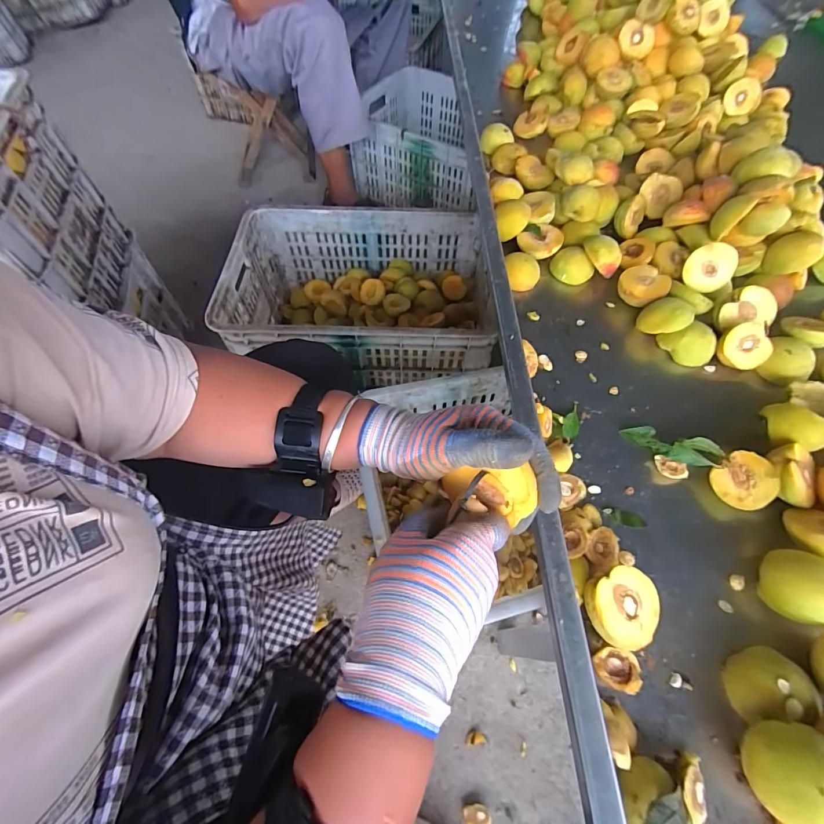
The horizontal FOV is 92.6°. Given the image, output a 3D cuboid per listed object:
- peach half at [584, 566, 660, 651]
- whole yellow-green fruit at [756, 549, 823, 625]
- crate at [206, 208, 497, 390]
[{"bbox_3d":[0.182,0.169,0.340,0.059,0.035,0.059,-21,63,-12],"label":"peach half"},{"bbox_3d":[0.346,0.154,0.351,0.053,0.062,0.061,-6,61,-3],"label":"whole yellow-green fruit"},{"bbox_3d":[-0.101,-0.241,0.874,0.517,0.229,0.363,1,60,1],"label":"crate"}]

